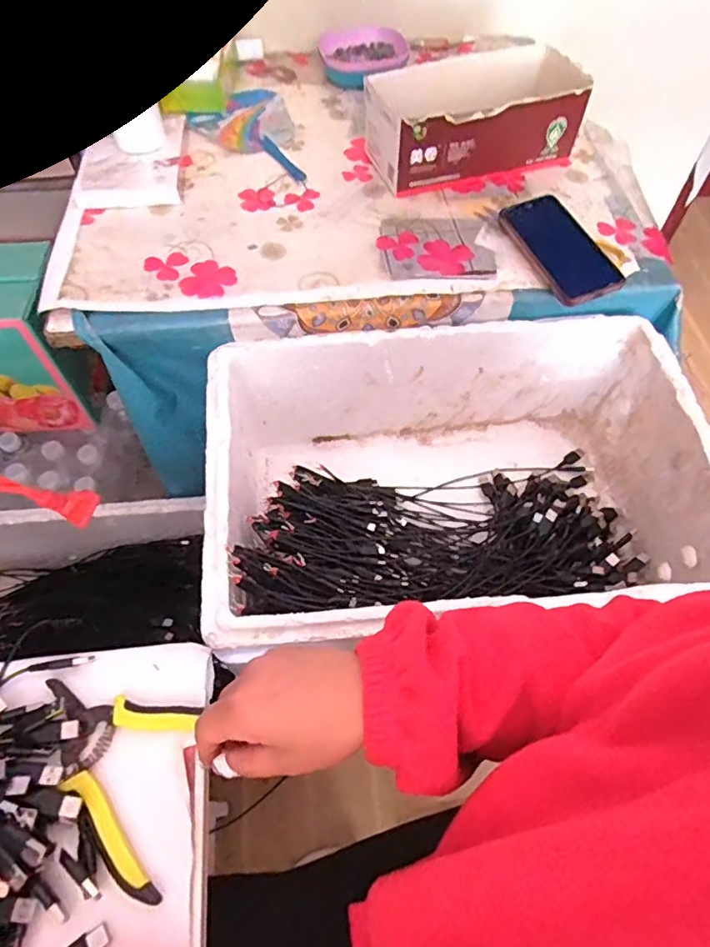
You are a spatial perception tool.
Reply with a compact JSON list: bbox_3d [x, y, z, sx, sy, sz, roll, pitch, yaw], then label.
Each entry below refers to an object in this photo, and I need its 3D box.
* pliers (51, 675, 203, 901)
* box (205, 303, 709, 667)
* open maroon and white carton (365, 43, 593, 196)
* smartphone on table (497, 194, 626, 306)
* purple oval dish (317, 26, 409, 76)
[{"bbox_3d":[-0.183,0.221,0.394,0.123,0.015,0.115,8,61,7],"label":"pliers"},{"bbox_3d":[0.109,0.020,0.645,0.507,0.216,0.343,-6,60,-3],"label":"box"},{"bbox_3d":[0.148,-0.462,0.713,0.259,0.093,0.144,-17,61,-7],"label":"open maroon and white carton"},{"bbox_3d":[0.236,-0.261,0.635,0.079,0.008,0.160,-24,67,-2],"label":"smartphone on table"},{"bbox_3d":[0.013,-0.658,0.866,0.139,0.034,0.136,2,61,3],"label":"purple oval dish"}]

